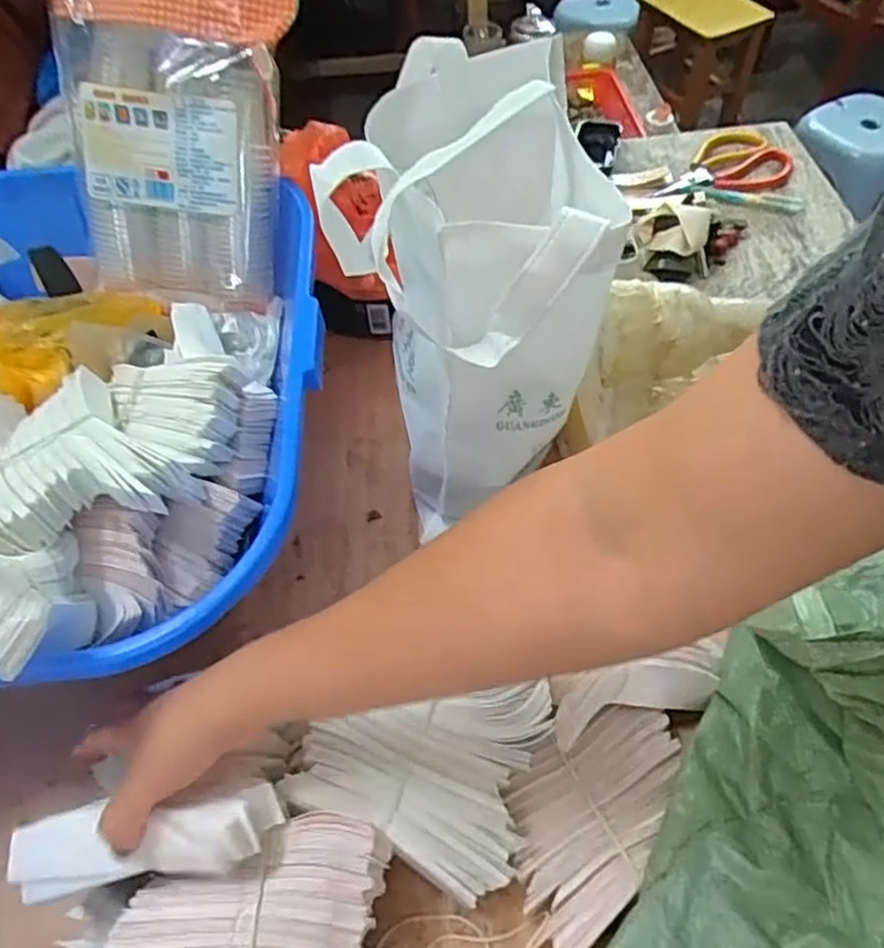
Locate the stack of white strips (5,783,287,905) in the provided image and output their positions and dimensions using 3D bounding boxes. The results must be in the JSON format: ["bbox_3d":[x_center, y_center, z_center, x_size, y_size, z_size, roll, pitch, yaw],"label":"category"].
[{"bbox_3d":[-0.174,0.214,0.413,0.149,0.041,0.043,-12,55,5],"label":"stack of white strips"}]

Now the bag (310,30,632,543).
[{"bbox_3d":[0.017,-0.122,0.538,0.169,0.300,0.222,-2,55,2],"label":"bag"}]

